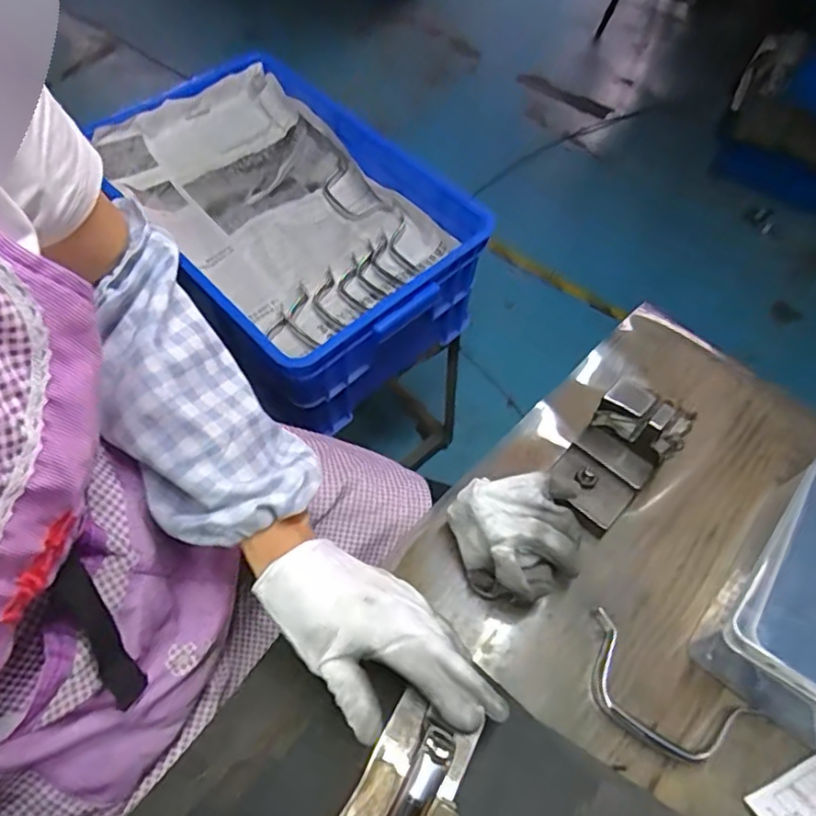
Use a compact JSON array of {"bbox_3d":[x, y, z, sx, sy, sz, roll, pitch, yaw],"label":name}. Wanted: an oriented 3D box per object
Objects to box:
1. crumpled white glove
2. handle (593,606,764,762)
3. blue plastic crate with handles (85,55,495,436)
[{"bbox_3d":[0.078,0.095,0.444,0.080,0.063,0.090,-19,62,-13],"label":"crumpled white glove"},{"bbox_3d":[0.168,0.192,0.409,0.115,0.018,0.057,31,63,15],"label":"handle"},{"bbox_3d":[-0.183,-0.257,0.880,0.506,0.165,0.332,41,66,20],"label":"blue plastic crate with handles"}]

